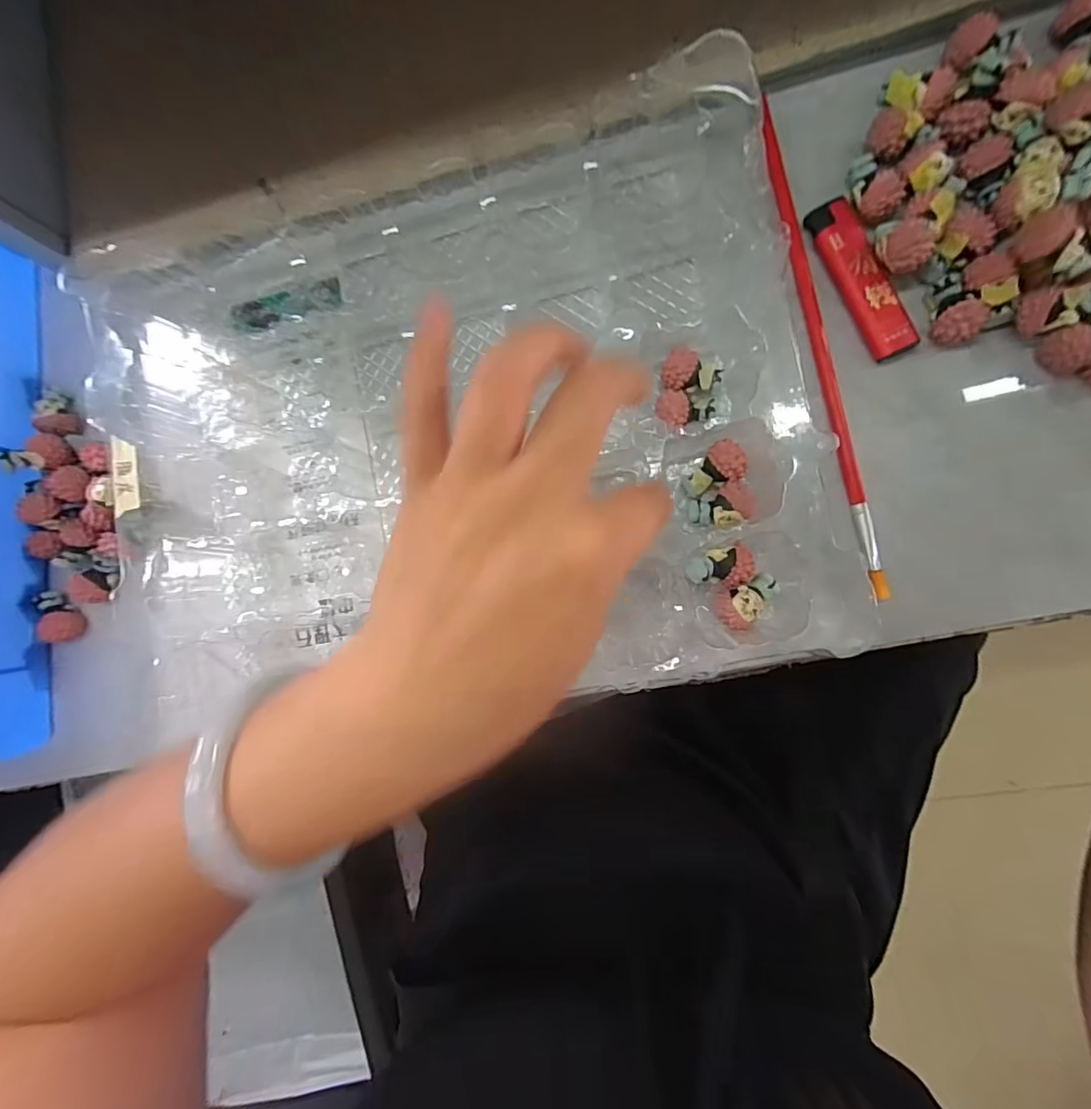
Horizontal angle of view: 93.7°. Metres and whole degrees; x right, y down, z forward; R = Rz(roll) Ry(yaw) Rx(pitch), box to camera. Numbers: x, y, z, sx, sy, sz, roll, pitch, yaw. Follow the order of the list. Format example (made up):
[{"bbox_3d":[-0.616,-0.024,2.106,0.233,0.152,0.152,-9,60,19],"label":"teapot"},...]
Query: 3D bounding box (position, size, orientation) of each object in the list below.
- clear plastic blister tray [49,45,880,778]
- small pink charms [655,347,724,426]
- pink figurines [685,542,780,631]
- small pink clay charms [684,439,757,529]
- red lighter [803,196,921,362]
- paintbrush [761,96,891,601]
[{"bbox_3d":[-0.058,-0.061,0.254,0.372,0.035,0.272,-10,88,8],"label":"clear plastic blister tray"},{"bbox_3d":[0.068,-0.078,0.246,0.026,0.017,0.035,11,89,8],"label":"small pink charms"},{"bbox_3d":[0.085,0.013,0.236,0.029,0.022,0.037,-41,83,4],"label":"pink figurines"},{"bbox_3d":[0.081,-0.032,0.240,0.029,0.015,0.038,-12,86,7],"label":"small pink clay charms"},{"bbox_3d":[0.146,-0.128,0.237,0.019,0.009,0.077,-25,85,6],"label":"red lighter"},{"bbox_3d":[0.130,-0.100,0.240,0.008,0.006,0.240,-12,86,7],"label":"paintbrush"}]

